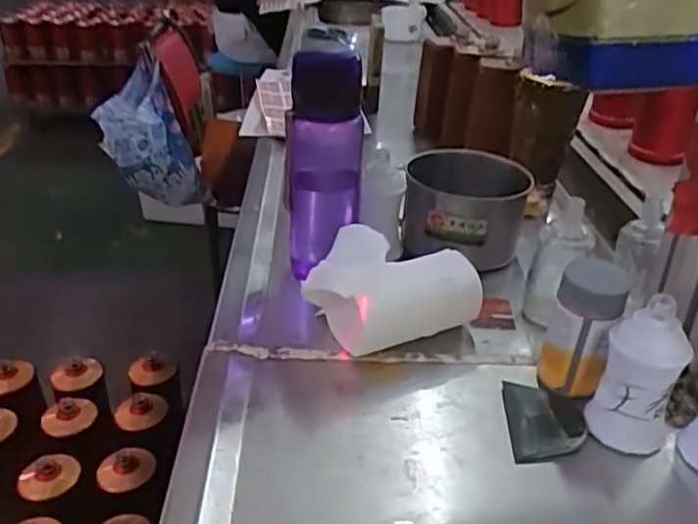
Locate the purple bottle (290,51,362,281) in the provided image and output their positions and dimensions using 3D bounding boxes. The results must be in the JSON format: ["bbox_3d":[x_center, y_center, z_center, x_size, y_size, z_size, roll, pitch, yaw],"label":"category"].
[{"bbox_3d":[-0.026,-0.083,0.668,0.075,0.230,0.084,0,29,1],"label":"purple bottle"}]

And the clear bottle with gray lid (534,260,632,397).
[{"bbox_3d":[0.187,0.053,0.541,0.056,0.100,0.043,13,32,23],"label":"clear bottle with gray lid"}]

